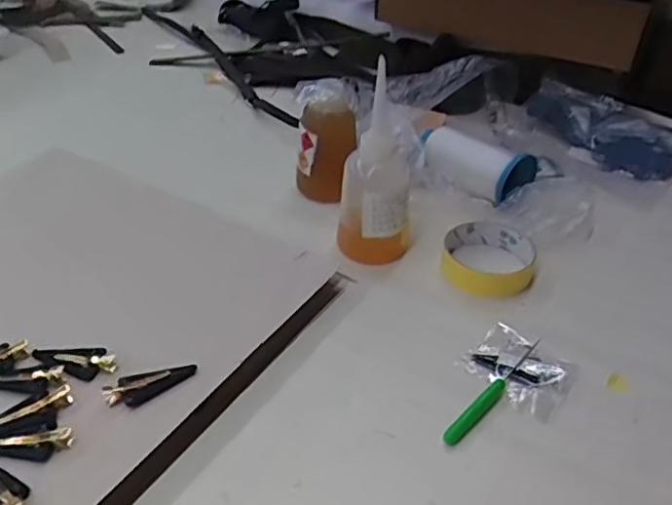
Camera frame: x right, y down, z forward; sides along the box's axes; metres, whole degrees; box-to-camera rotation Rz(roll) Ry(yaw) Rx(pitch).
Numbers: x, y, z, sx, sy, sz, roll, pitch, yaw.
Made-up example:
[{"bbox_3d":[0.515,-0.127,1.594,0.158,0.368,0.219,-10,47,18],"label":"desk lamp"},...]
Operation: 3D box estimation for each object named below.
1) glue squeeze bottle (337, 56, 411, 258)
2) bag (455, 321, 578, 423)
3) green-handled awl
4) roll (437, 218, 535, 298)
[{"bbox_3d":[0.039,-0.068,0.534,0.063,0.159,0.053,7,38,4],"label":"glue squeeze bottle"},{"bbox_3d":[0.135,0.084,0.465,0.072,0.009,0.062,27,43,27],"label":"bag"},{"bbox_3d":[0.115,0.096,0.449,0.011,0.011,0.125,30,45,30],"label":"green-handled awl"},{"bbox_3d":[0.139,0.002,0.571,0.080,0.022,0.092,11,38,9],"label":"roll"}]

